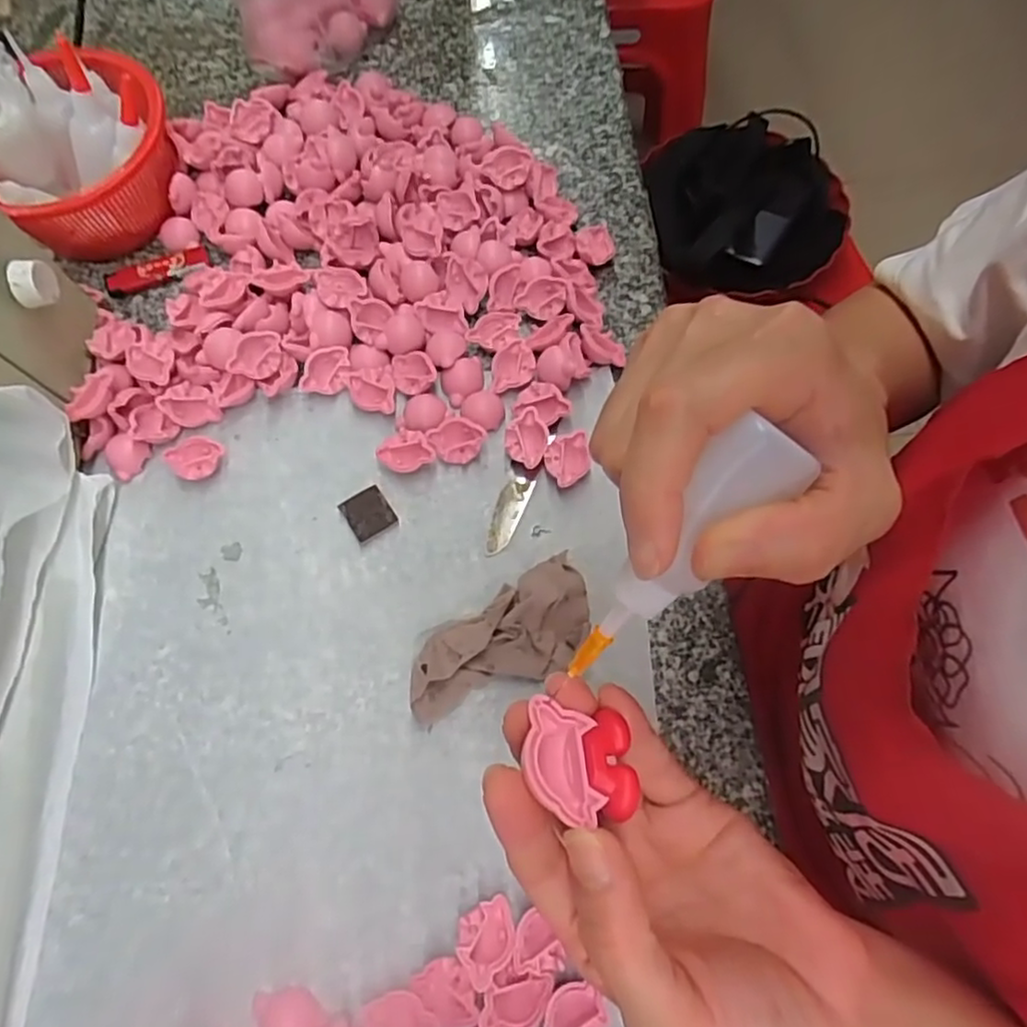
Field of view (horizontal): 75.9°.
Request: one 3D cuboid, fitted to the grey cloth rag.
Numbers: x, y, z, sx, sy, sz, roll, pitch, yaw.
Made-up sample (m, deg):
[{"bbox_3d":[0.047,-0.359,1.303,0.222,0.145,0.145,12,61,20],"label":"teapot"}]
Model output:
[{"bbox_3d":[-0.006,0.074,0.371,0.117,0.025,0.054,-34,72,-11],"label":"grey cloth rag"}]

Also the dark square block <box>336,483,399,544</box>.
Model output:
[{"bbox_3d":[-0.091,-0.001,0.412,0.027,0.007,0.031,-32,72,-10],"label":"dark square block"}]

